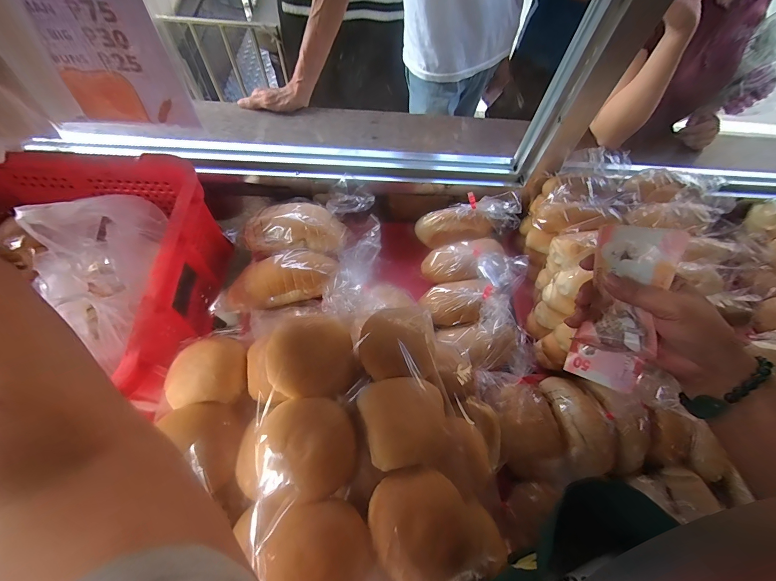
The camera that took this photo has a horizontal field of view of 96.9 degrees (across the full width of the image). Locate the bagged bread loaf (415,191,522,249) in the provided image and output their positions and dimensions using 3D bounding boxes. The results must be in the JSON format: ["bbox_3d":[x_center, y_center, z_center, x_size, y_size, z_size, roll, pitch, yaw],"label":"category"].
[{"bbox_3d":[0.133,-0.112,0.579,0.174,0.060,0.057,-12,61,18],"label":"bagged bread loaf"}]

